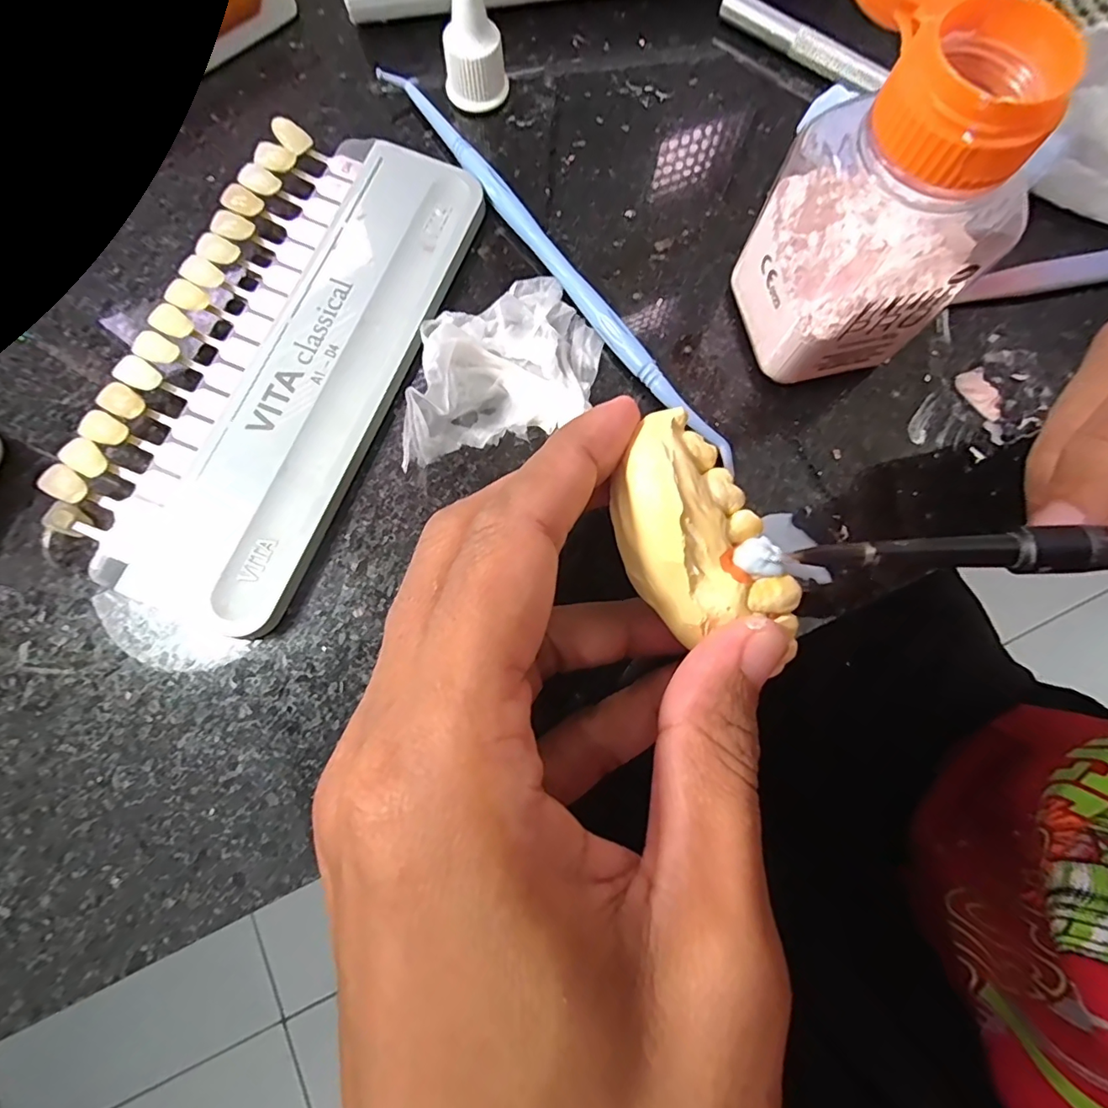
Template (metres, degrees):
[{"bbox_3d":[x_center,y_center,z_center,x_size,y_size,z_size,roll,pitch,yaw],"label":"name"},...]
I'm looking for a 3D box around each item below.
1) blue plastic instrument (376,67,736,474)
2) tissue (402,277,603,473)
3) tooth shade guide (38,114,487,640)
[{"bbox_3d":[-0.001,-0.088,0.152,0.007,0.008,0.161,-37,81,-8],"label":"blue plastic instrument"},{"bbox_3d":[-0.017,-0.052,0.138,0.062,0.017,0.046,-31,78,-7],"label":"tissue"},{"bbox_3d":[-0.076,-0.055,0.142,0.067,0.010,0.144,21,79,3],"label":"tooth shade guide"}]

